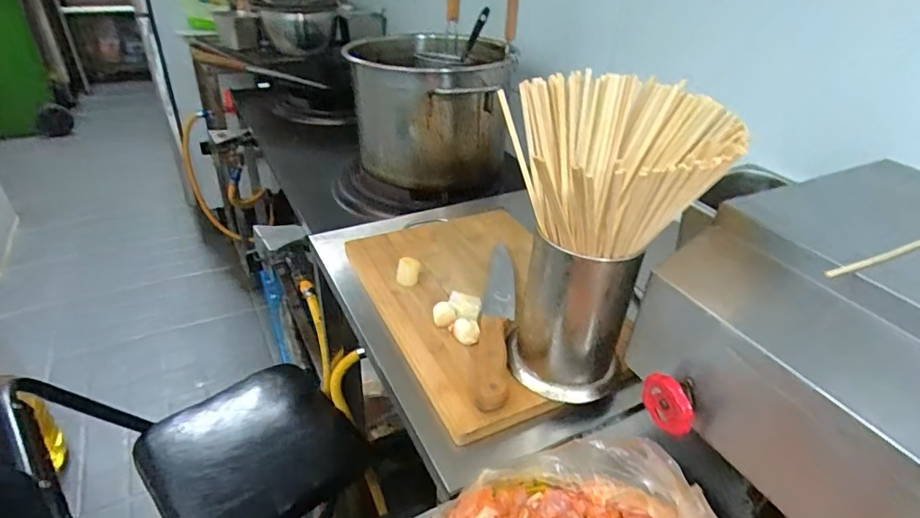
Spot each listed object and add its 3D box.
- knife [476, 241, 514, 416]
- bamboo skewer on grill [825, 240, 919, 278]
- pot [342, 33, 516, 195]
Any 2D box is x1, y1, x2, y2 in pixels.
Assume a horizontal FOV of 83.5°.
[{"bbox_3d":[0.043,0.059,0.574,0.036,0.020,0.254,5,35,4],"label":"knife"},{"bbox_3d":[0.340,-0.014,0.376,0.227,0.006,0.008,-14,38,-22],"label":"bamboo skewer on grill"},{"bbox_3d":[-0.058,-0.278,0.990,0.277,0.228,0.304,-3,35,-8],"label":"pot"}]

